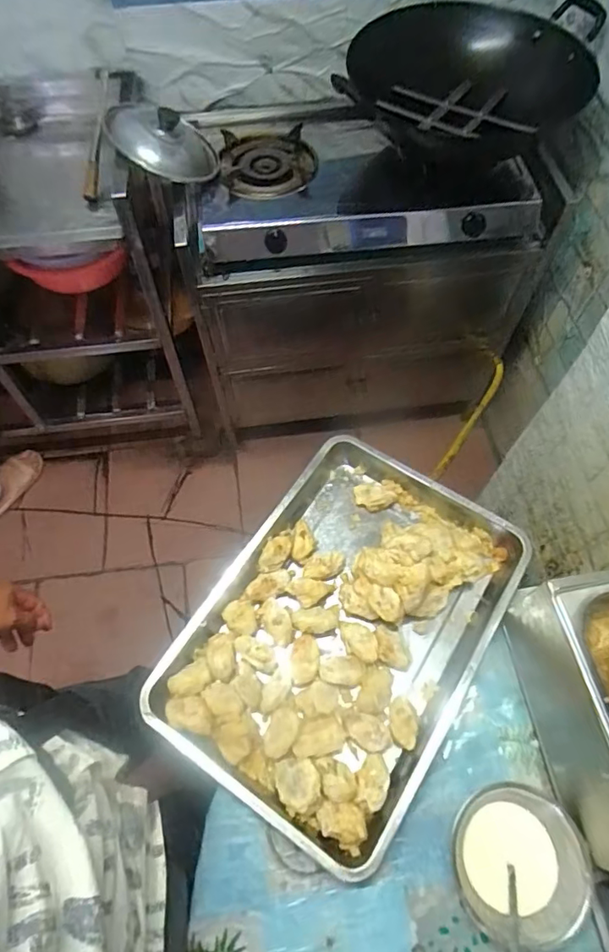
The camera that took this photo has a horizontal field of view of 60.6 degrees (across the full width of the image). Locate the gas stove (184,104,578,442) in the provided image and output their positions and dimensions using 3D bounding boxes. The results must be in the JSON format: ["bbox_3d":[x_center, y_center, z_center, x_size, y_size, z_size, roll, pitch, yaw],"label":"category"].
[{"bbox_3d":[0.110,-0.517,1.411,0.766,0.709,0.469,-5,62,-3],"label":"gas stove"}]

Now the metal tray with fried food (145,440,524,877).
[{"bbox_3d":[0.059,0.192,0.712,0.344,0.070,0.500,31,66,15],"label":"metal tray with fried food"}]

